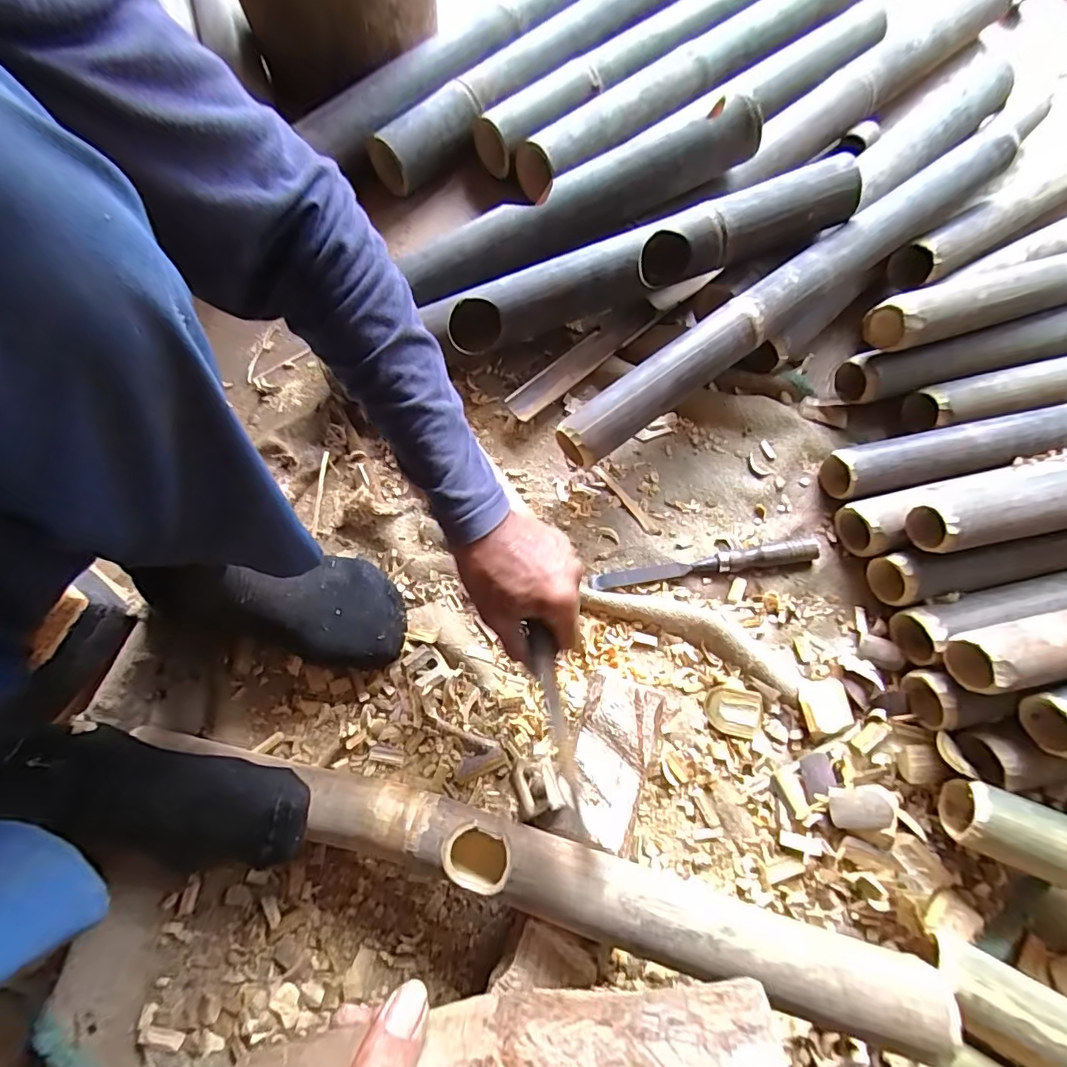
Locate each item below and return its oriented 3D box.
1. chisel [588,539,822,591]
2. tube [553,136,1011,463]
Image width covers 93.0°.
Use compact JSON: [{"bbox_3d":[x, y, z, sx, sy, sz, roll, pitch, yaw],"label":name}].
[{"bbox_3d":[0.184,0.034,0.543,0.244,0.019,0.023,-8,72,-3],"label":"chisel"},{"bbox_3d":[0.296,-0.274,0.573,0.651,0.061,0.061,-35,76,-11],"label":"tube"}]

